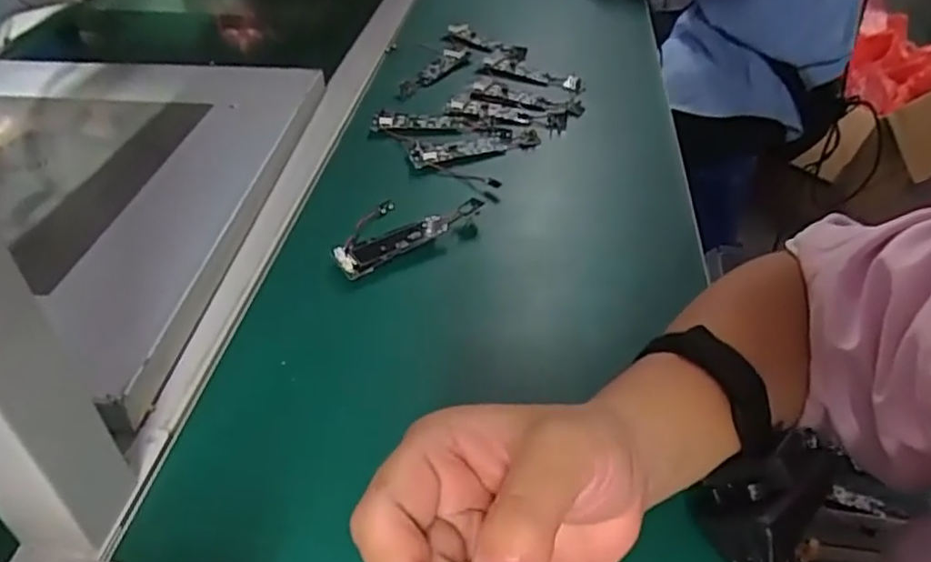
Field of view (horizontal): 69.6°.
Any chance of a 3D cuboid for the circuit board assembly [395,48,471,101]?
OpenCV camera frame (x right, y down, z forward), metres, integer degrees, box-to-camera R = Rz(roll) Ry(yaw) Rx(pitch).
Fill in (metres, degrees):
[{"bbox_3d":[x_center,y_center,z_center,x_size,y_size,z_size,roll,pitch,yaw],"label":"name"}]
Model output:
[{"bbox_3d":[-0.033,-0.209,0.678,0.028,0.011,0.122,19,45,22],"label":"circuit board assembly"}]

